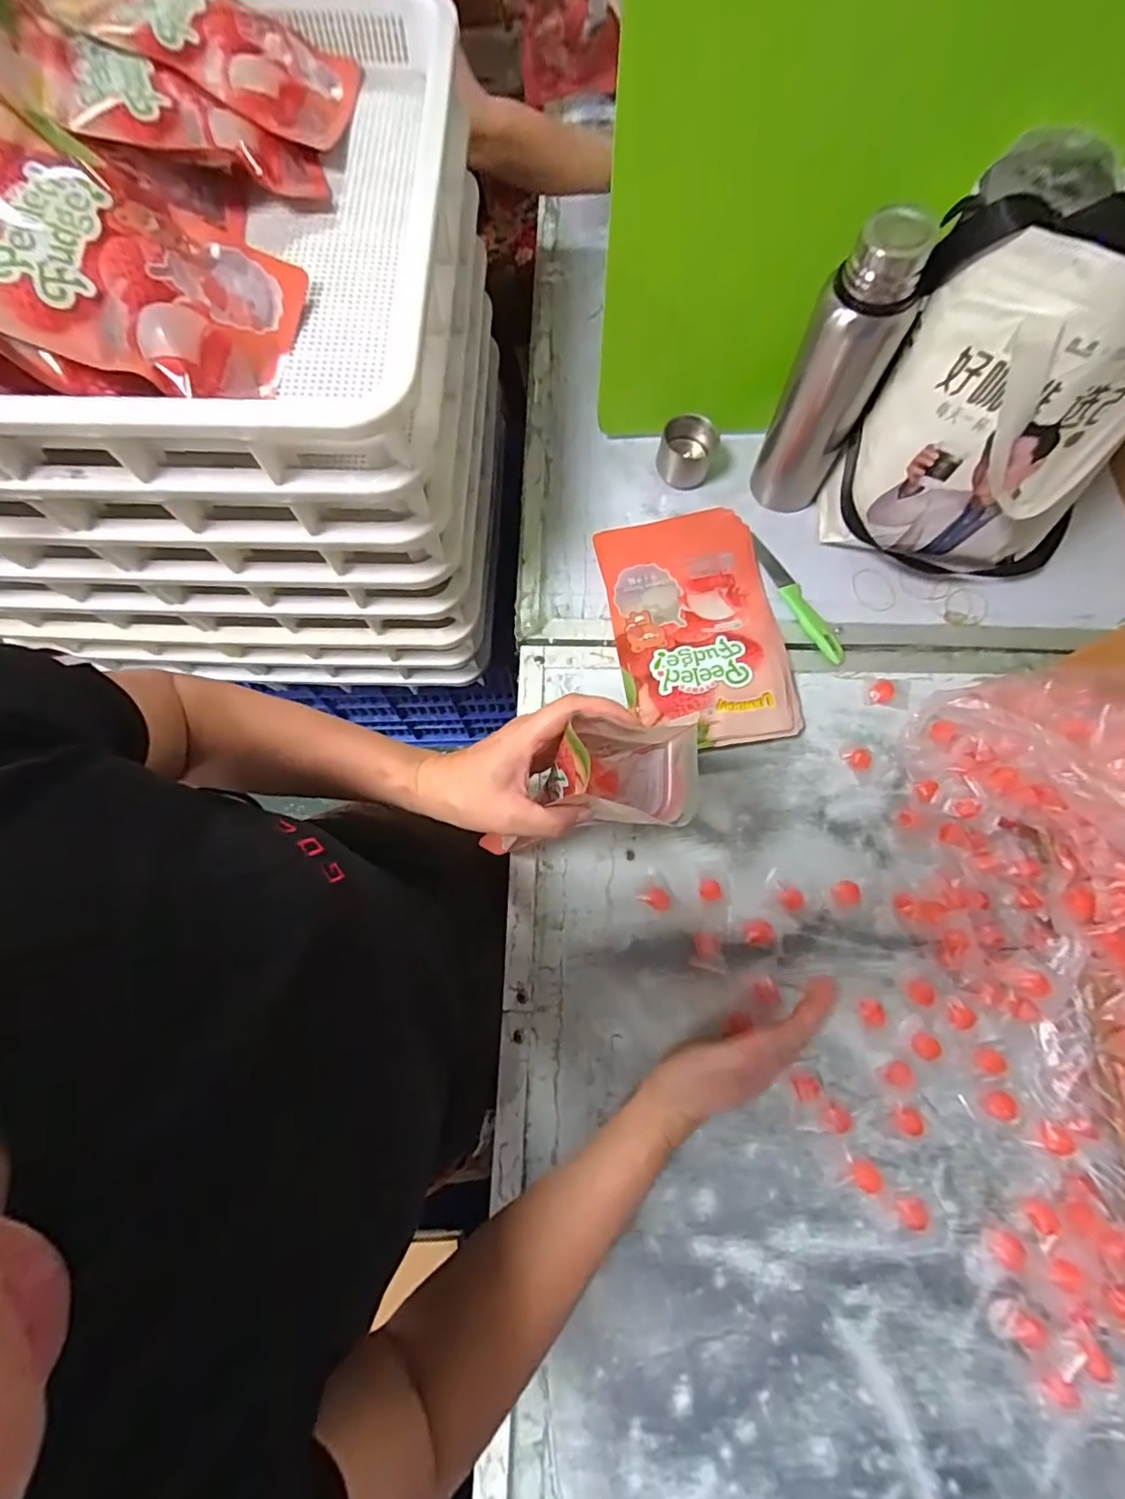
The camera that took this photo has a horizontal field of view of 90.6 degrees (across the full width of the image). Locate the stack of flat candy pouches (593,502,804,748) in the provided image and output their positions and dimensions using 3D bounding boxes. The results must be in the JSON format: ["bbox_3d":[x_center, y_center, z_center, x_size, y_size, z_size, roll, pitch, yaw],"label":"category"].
[{"bbox_3d":[0.140,-0.134,0.586,0.172,0.032,0.273,-8,73,-2],"label":"stack of flat candy pouches"}]

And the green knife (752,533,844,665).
[{"bbox_3d":[0.257,-0.167,0.615,0.024,0.008,0.171,-24,74,-6],"label":"green knife"}]

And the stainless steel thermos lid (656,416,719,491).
[{"bbox_3d":[0.141,-0.339,0.639,0.059,0.052,0.054,0,73,1],"label":"stainless steel thermos lid"}]

